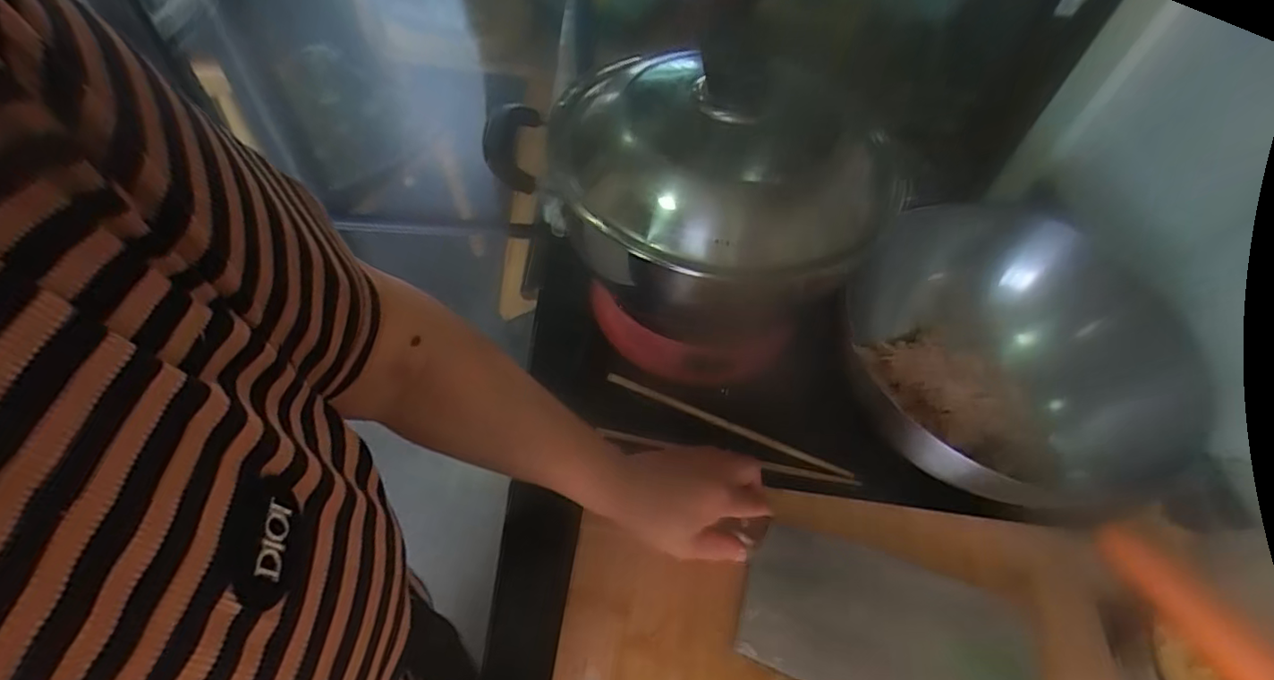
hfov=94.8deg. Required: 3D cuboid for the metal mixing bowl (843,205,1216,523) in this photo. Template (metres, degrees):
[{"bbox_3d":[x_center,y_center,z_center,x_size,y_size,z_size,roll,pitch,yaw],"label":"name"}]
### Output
[{"bbox_3d":[0.290,0.015,0.471,0.209,0.133,0.222,2,55,-3],"label":"metal mixing bowl"}]

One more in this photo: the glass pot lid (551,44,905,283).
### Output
[{"bbox_3d":[0.064,-0.151,0.434,0.222,0.079,0.254,-16,56,-13],"label":"glass pot lid"}]

